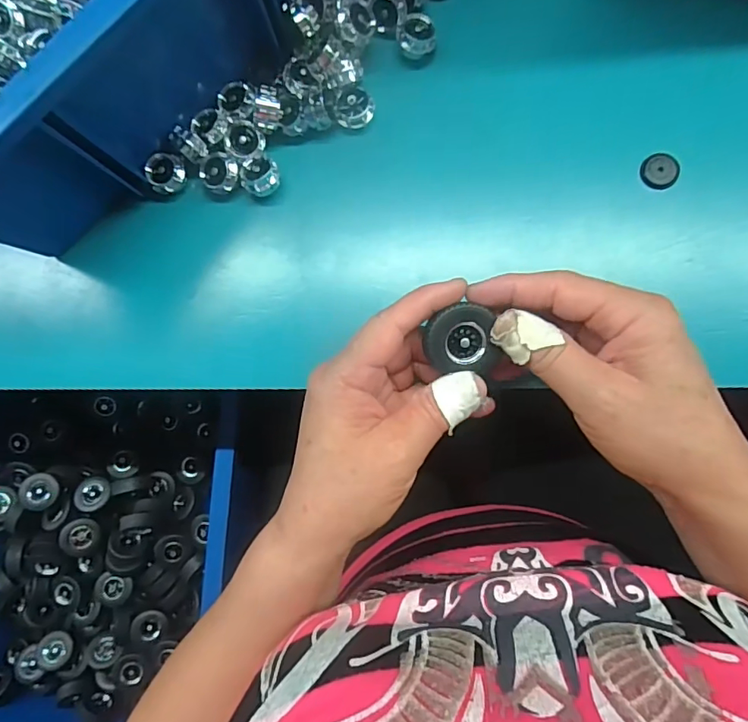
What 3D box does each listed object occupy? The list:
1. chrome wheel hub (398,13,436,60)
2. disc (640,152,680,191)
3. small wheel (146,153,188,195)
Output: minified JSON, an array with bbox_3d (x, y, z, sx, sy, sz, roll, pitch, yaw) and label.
[{"bbox_3d":[0.027,-0.204,0.319,0.023,0.014,0.021,0,87,6],"label":"chrome wheel hub"},{"bbox_3d":[0.172,-0.114,0.303,0.021,0.004,0.022,0,87,6],"label":"disc"},{"bbox_3d":[-0.133,-0.121,0.323,0.024,0.012,0.021,-30,85,4],"label":"small wheel"}]

